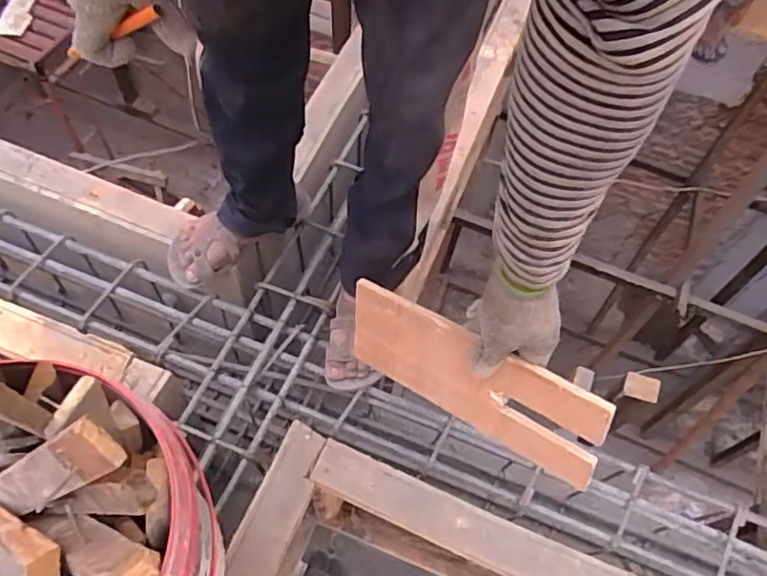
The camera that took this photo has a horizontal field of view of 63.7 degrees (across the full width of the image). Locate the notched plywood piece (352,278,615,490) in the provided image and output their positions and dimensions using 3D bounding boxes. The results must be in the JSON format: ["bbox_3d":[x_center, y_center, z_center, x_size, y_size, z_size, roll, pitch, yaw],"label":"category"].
[{"bbox_3d":[0.086,0.097,0.660,0.299,0.122,0.015,26,39,29],"label":"notched plywood piece"}]

